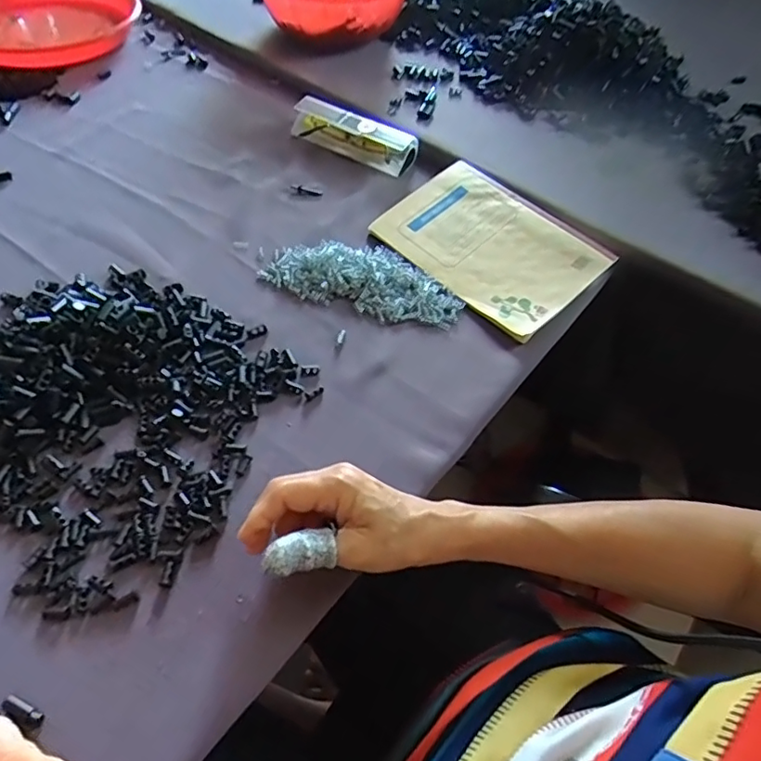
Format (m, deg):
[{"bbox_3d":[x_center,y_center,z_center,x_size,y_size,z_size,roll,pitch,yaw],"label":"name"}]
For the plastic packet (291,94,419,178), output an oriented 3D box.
[{"bbox_3d":[-0.033,-0.290,0.666,0.153,0.035,0.044,28,57,18],"label":"plastic packet"}]

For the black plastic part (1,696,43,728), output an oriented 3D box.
[{"bbox_3d":[-0.208,0.192,0.331,0.027,0.004,0.008,23,56,12],"label":"black plastic part"}]

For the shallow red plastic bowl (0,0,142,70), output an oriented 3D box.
[{"bbox_3d":[-0.460,-0.496,0.789,0.246,0.054,0.173,-21,57,-17],"label":"shallow red plastic bowl"}]

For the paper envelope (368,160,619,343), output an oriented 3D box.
[{"bbox_3d":[0.109,-0.139,0.572,0.143,0.013,0.203,-40,66,-19],"label":"paper envelope"}]

